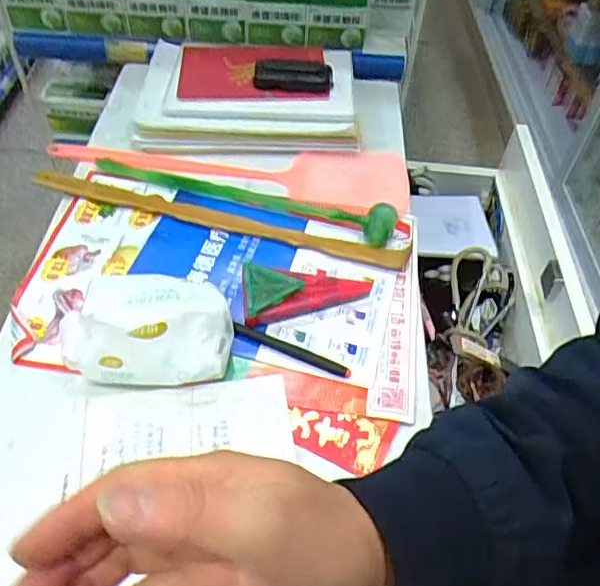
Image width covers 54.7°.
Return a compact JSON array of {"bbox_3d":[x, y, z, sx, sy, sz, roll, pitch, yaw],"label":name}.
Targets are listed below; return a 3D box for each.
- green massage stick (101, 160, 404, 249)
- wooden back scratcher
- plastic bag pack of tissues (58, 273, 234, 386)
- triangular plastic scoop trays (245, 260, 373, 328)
[{"bbox_3d":[-0.069,-0.120,0.686,0.362,0.029,0.040,15,51,9],"label":"green massage stick"},{"bbox_3d":[-0.096,-0.087,0.670,0.435,0.014,0.034,14,51,9],"label":"wooden back scratcher"},{"bbox_3d":[-0.138,0.035,0.538,0.145,0.062,0.100,9,50,5],"label":"plastic bag pack of tissues"},{"bbox_3d":[0.008,-0.003,0.601,0.131,0.031,0.056,-2,50,-5],"label":"triangular plastic scoop trays"}]

